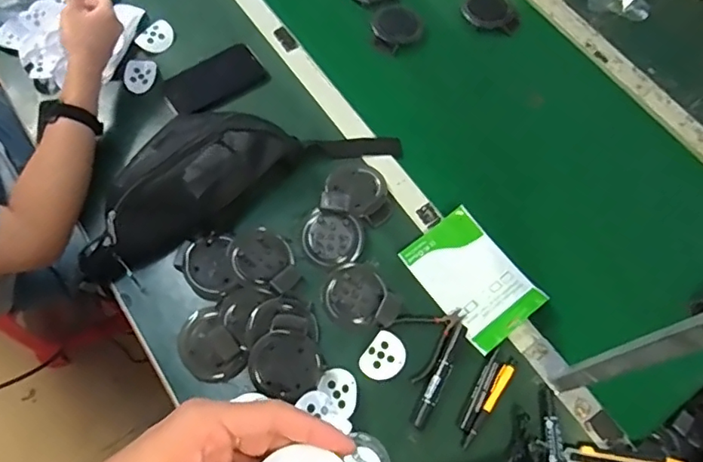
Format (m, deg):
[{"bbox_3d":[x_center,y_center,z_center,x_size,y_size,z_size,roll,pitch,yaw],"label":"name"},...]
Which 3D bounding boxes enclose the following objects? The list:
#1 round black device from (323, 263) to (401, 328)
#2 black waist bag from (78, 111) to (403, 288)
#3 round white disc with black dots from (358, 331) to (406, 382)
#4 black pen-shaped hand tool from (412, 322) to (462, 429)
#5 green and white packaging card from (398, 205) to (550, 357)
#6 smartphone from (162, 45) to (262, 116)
[{"bbox_3d":[0.013,0.089,0.714,0.100,0.015,0.079,38,71,15],"label":"round black device"},{"bbox_3d":[-0.156,-0.096,0.744,0.466,0.088,0.169,-20,68,-9],"label":"black waist bag"},{"bbox_3d":[0.043,0.163,0.693,0.049,0.006,0.061,37,71,14],"label":"round white disc with black dots"},{"bbox_3d":[0.113,0.181,0.681,0.020,0.009,0.138,25,68,10],"label":"black pen-shaped hand tool"},{"bbox_3d":[0.164,0.062,0.729,0.114,0.020,0.172,-34,71,-15],"label":"green and white packaging card"},{"bbox_3d":[-0.222,-0.241,0.857,0.155,0.015,0.077,-33,70,-14],"label":"smartphone"}]

